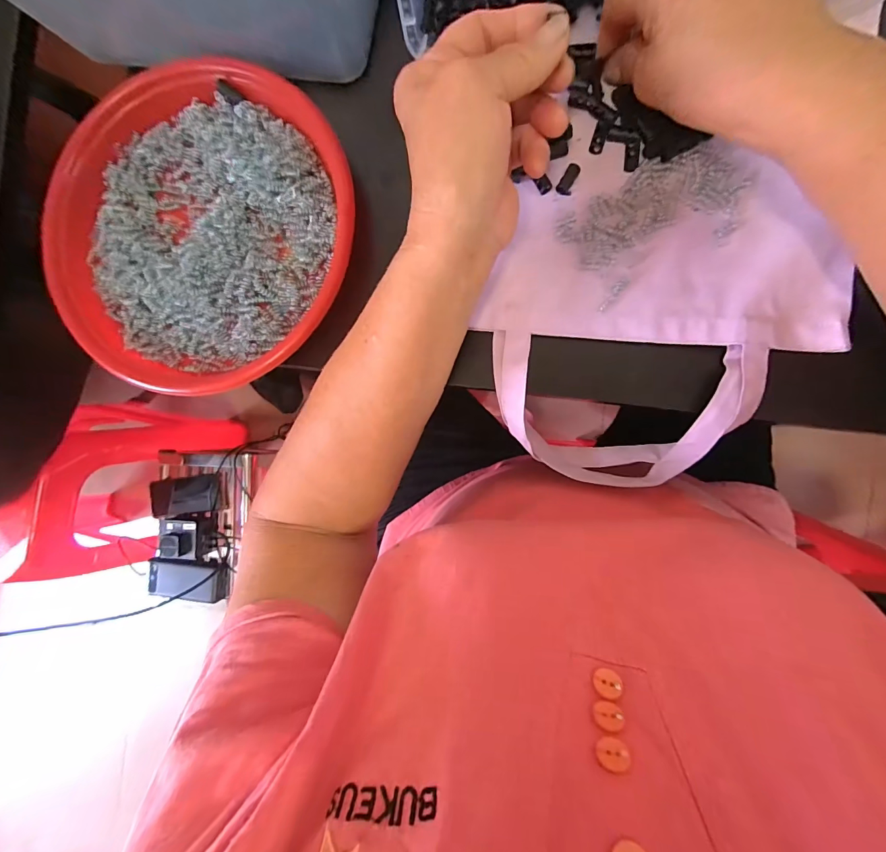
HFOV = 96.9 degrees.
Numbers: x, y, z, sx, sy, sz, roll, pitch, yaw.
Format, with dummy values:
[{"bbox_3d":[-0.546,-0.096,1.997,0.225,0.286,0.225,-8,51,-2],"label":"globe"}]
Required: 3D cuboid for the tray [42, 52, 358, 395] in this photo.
[{"bbox_3d":[-0.179,-0.145,0.293,0.227,0.030,0.232,-5,87,7],"label":"tray"}]

